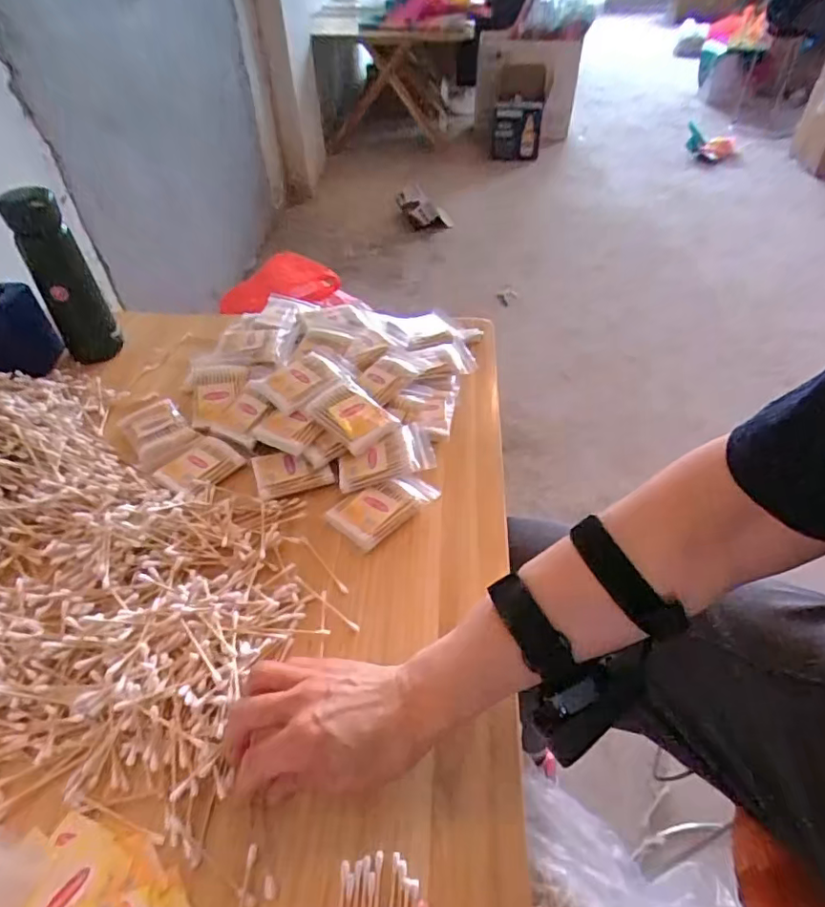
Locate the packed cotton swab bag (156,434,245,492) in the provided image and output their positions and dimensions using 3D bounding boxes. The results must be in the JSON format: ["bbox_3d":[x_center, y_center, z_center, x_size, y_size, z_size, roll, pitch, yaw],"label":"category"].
[{"bbox_3d":[-0.223,0.015,0.590,0.061,0.021,0.078,30,53,28],"label":"packed cotton swab bag"}]

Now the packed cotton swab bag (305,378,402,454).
[{"bbox_3d":[-0.065,-0.043,0.585,0.083,0.013,0.062,42,64,14],"label":"packed cotton swab bag"}]

